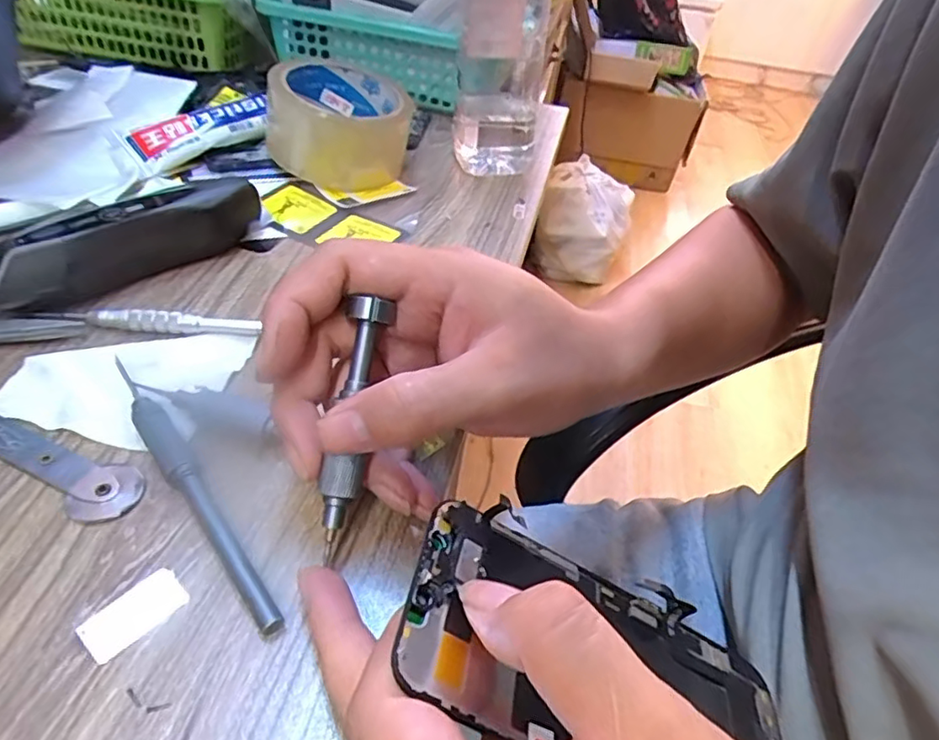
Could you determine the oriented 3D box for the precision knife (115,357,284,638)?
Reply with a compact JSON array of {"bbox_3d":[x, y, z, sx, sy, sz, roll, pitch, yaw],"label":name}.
[{"bbox_3d":[-0.112,0.043,0.238,0.012,0.010,0.145,-26,53,-31],"label":"precision knife"}]

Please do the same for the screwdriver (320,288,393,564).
[{"bbox_3d":[-0.042,0.020,0.216,0.014,0.010,0.091,8,84,0],"label":"screwdriver"}]

